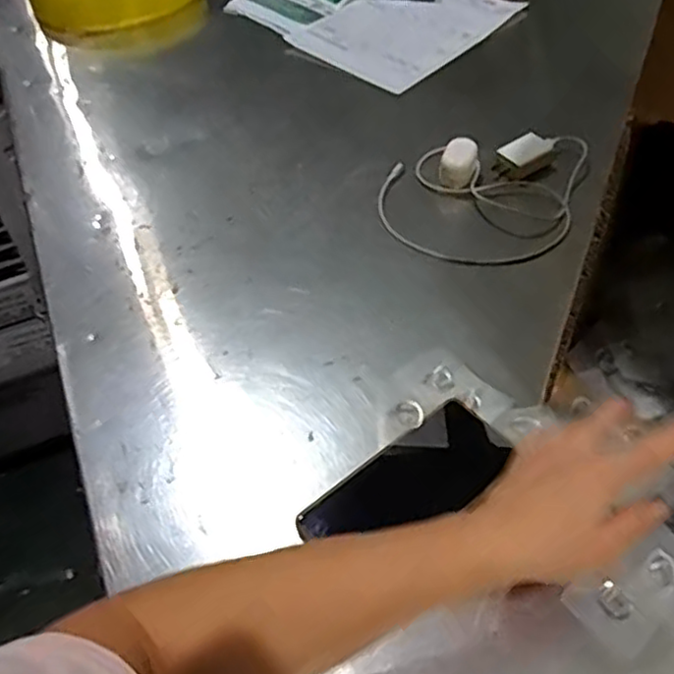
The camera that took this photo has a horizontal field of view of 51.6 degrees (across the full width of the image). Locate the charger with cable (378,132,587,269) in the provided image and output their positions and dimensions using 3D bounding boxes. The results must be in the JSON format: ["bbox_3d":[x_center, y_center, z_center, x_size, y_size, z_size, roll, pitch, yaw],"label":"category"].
[{"bbox_3d":[0.159,-0.143,0.728,0.222,0.037,0.172,-2,50,3],"label":"charger with cable"}]

